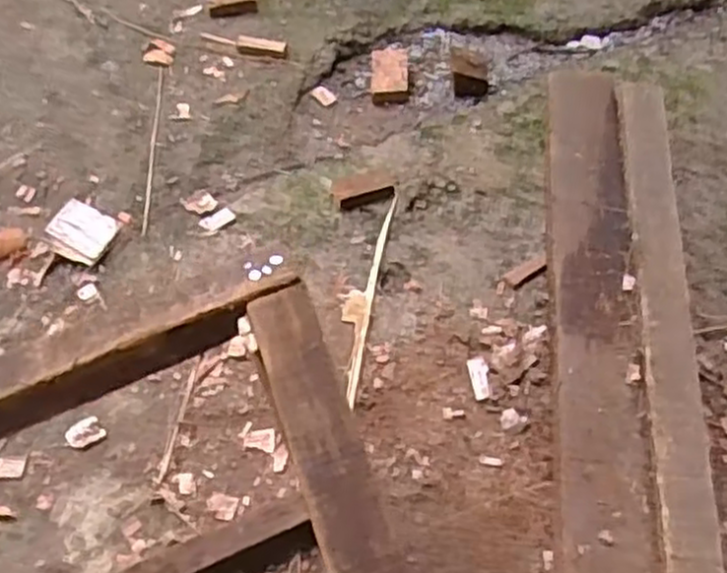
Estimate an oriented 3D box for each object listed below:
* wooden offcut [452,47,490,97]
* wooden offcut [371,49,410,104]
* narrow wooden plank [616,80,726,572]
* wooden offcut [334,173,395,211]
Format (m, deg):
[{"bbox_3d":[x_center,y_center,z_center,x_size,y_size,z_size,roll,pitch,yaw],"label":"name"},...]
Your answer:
[{"bbox_3d":[0.116,-0.232,0.851,0.040,0.032,0.047,1,57,4],"label":"wooden offcut"},{"bbox_3d":[0.030,-0.235,0.862,0.040,0.013,0.073,0,57,3],"label":"wooden offcut"},{"bbox_3d":[0.228,0.042,0.581,0.037,0.029,0.519,3,57,5],"label":"narrow wooden plank"},{"bbox_3d":[0.001,-0.094,0.743,0.058,0.020,0.027,-13,57,-5],"label":"wooden offcut"}]

